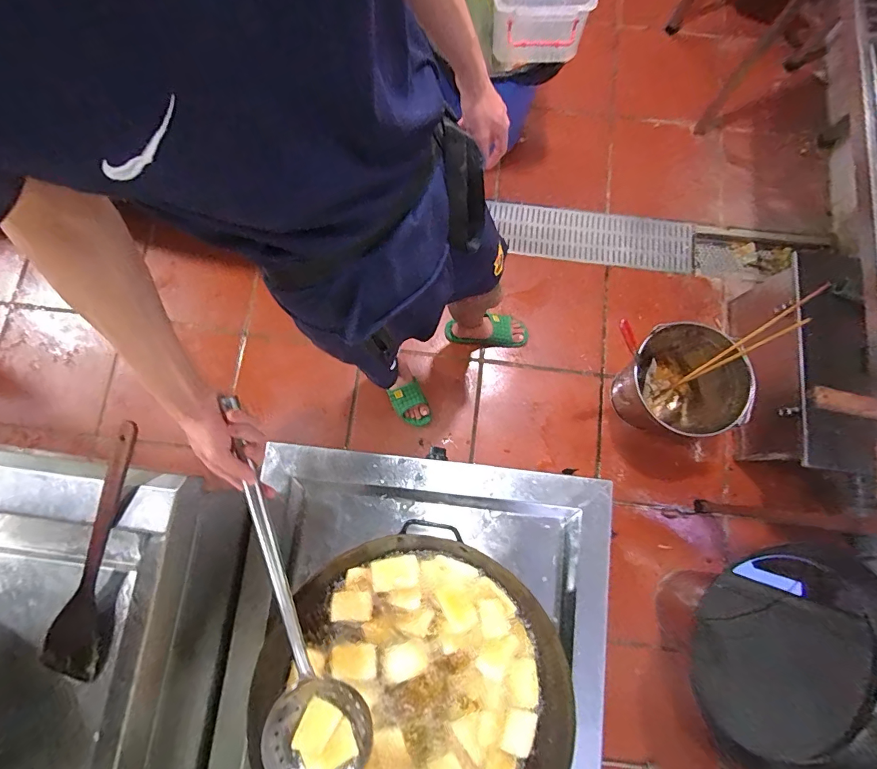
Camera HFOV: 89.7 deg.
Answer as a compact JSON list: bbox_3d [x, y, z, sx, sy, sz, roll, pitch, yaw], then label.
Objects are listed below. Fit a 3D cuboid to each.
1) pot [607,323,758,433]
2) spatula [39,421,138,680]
[{"bbox_3d":[0.696,0.009,1.315,0.277,0.297,0.304,0,79,0],"label":"pot"},{"bbox_3d":[-0.470,0.229,0.614,0.082,0.028,0.346,15,91,6],"label":"spatula"}]

